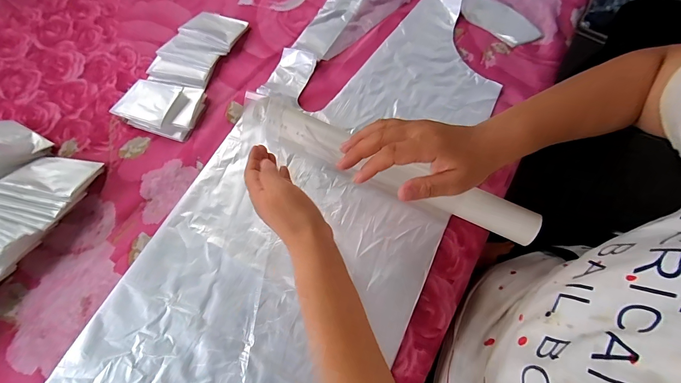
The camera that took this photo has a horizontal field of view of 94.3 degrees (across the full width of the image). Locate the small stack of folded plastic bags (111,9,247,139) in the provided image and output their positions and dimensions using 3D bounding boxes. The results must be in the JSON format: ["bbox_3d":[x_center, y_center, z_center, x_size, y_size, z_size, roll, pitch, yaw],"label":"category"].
[{"bbox_3d":[-0.226,-0.182,0.459,0.102,0.023,0.219,17,70,6],"label":"small stack of folded plastic bags"}]

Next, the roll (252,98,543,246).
[{"bbox_3d":[0.054,-0.030,0.385,0.354,0.039,0.041,25,71,9],"label":"roll"}]

